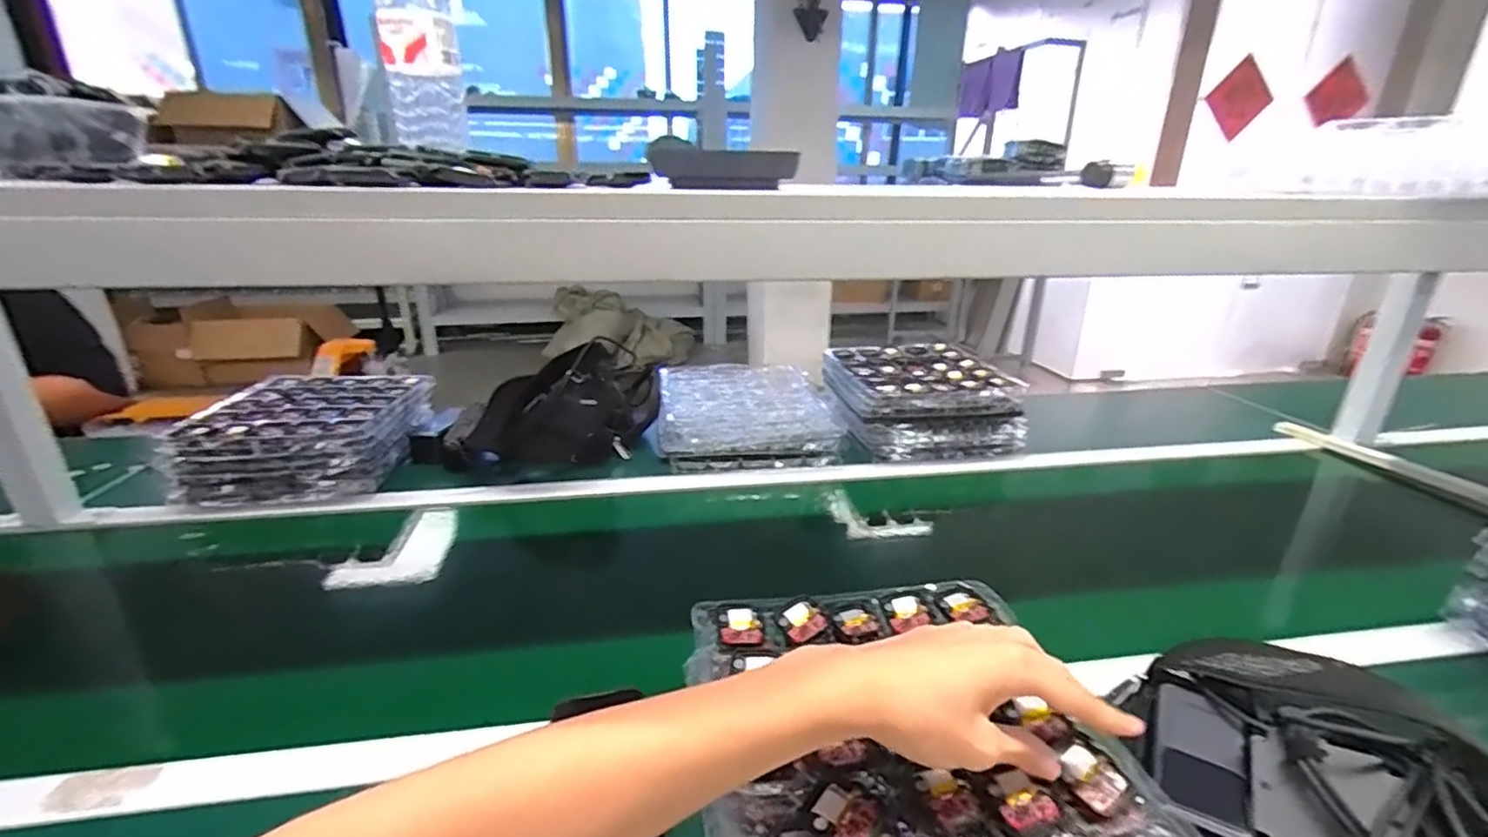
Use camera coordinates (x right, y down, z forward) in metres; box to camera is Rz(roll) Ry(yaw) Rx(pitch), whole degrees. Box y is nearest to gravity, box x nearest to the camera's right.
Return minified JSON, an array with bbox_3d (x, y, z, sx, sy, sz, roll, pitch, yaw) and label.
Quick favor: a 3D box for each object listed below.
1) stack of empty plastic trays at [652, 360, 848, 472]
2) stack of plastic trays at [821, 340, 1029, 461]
[{"bbox_3d":[-0.007,-0.015,1.118,0.292,0.062,0.339,-3,22,-8],"label":"stack of empty plastic trays"},{"bbox_3d":[0.296,-0.039,1.113,0.285,0.112,0.267,-2,22,-8],"label":"stack of plastic trays"}]

